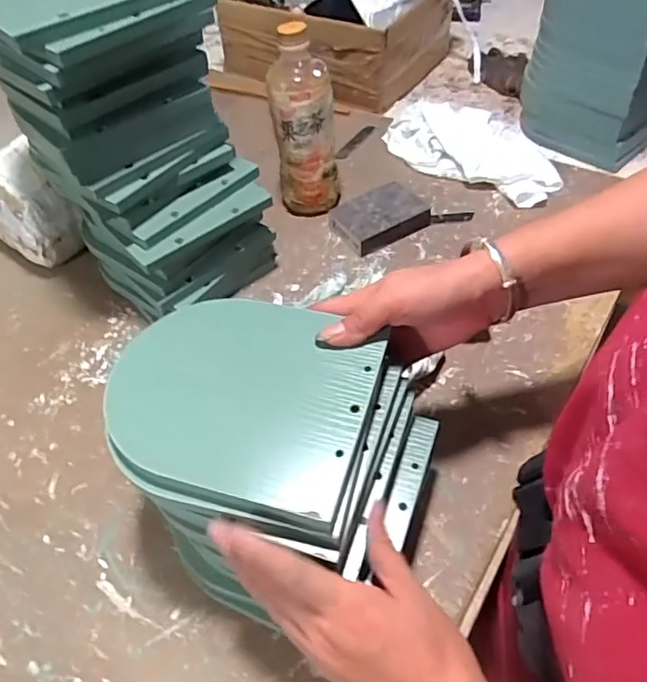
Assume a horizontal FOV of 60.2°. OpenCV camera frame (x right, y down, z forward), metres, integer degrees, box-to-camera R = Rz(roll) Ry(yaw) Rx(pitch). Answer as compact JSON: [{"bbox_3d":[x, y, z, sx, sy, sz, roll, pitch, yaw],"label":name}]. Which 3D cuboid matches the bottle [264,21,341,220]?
[{"bbox_3d":[-0.020,-0.237,0.632,0.071,0.204,0.059,-11,51,-5],"label":"bottle"}]

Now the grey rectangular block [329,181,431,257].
[{"bbox_3d":[0.066,-0.145,0.656,0.098,0.027,0.067,-25,53,-16],"label":"grey rectangular block"}]

